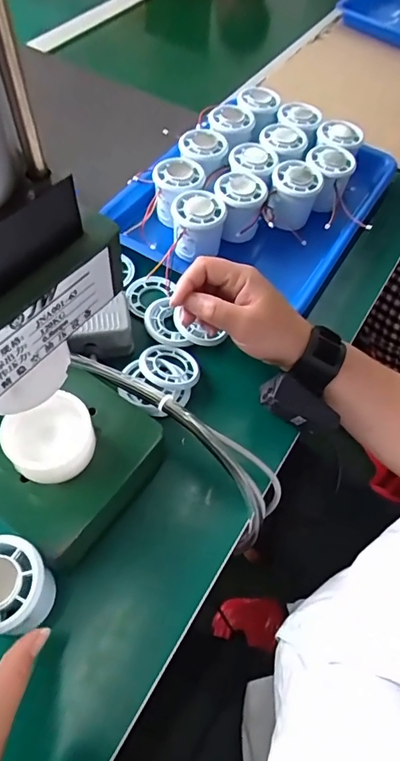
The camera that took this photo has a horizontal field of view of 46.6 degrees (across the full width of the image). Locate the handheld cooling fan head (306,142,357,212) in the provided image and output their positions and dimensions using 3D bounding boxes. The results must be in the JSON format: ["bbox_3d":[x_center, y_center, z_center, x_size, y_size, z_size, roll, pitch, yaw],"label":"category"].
[{"bbox_3d":[0.151,-0.244,0.559,0.053,0.051,0.058,11,58,4],"label":"handheld cooling fan head"}]

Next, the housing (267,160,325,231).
[{"bbox_3d":[0.106,-0.210,0.528,0.053,0.052,0.052,1,58,-2],"label":"housing"}]

